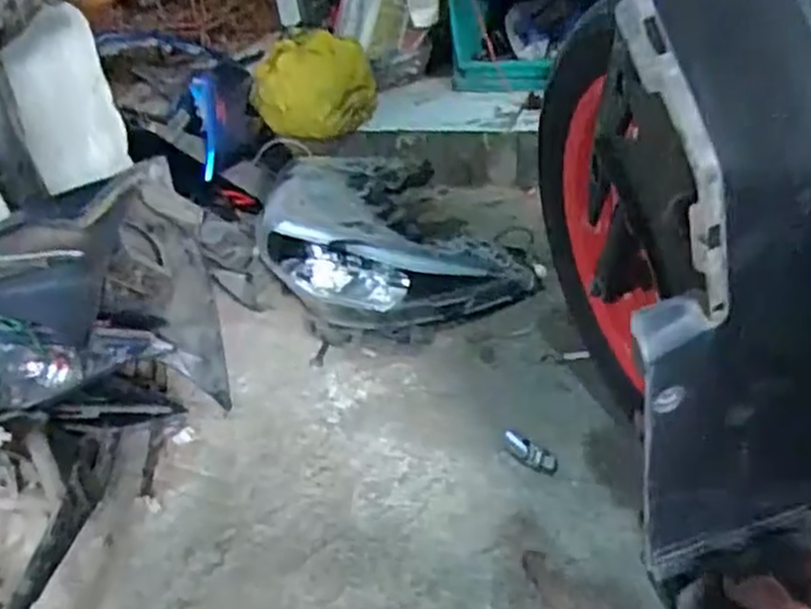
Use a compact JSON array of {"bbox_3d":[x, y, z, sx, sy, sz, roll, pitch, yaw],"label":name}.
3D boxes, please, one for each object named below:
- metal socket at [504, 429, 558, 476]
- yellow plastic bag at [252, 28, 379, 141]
[{"bbox_3d":[0.144,0.176,0.936,0.024,0.028,0.079,-28,36,-29],"label":"metal socket"},{"bbox_3d":[-0.184,-0.447,1.599,0.236,0.162,0.196,-10,31,-4],"label":"yellow plastic bag"}]

